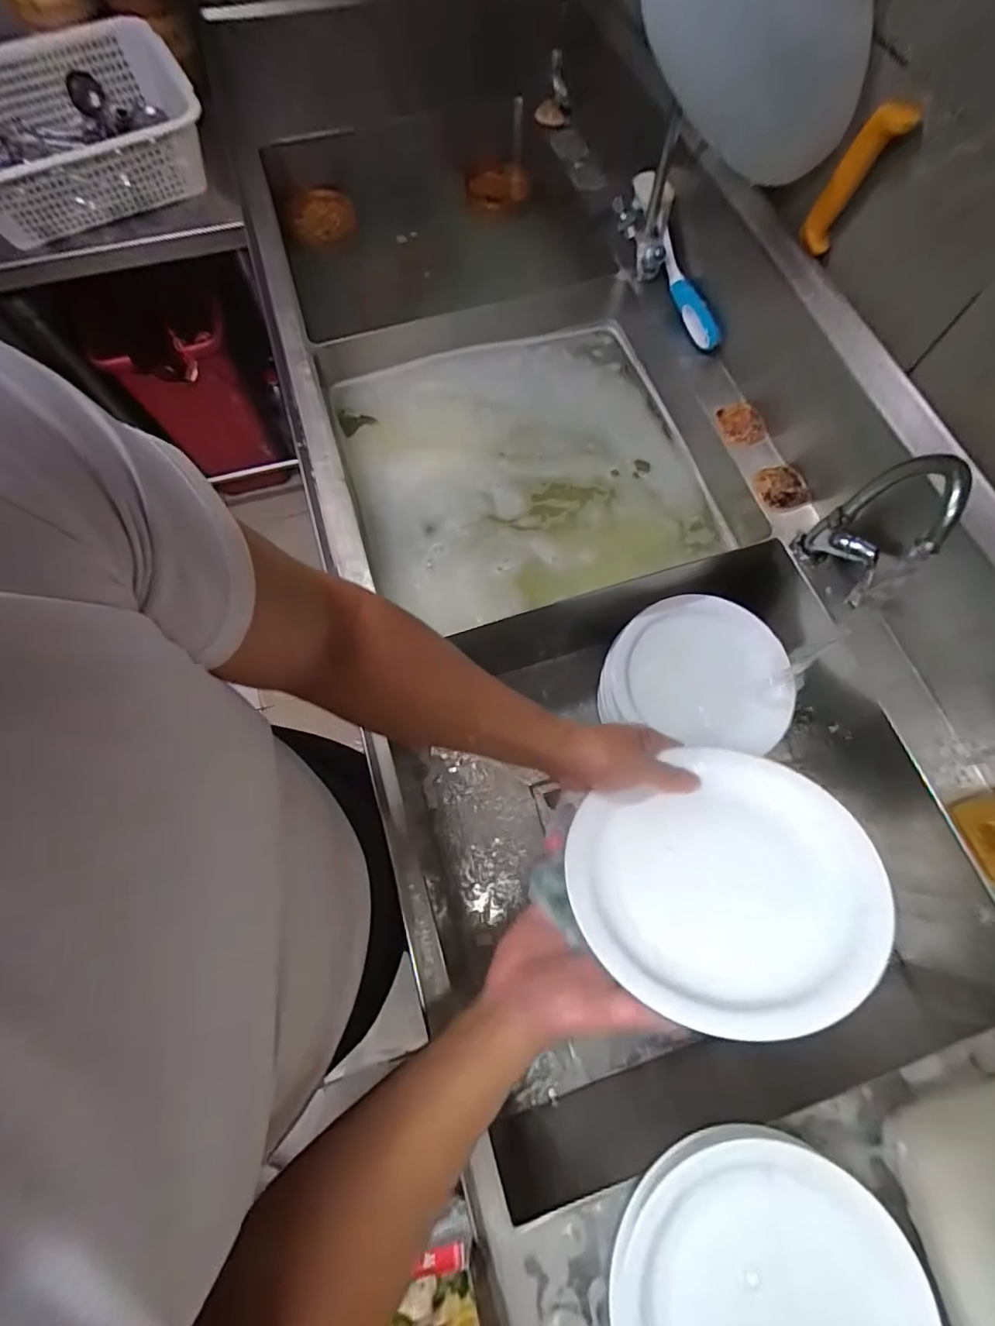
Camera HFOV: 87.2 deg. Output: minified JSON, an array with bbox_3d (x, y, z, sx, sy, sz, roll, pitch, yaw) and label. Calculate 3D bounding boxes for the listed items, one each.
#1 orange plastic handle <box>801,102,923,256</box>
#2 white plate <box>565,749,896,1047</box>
[{"bbox_3d":[0.364,-0.493,0.536,0.049,0.125,0.021,27,73,9],"label":"orange plastic handle"},{"bbox_3d":[0.177,0.173,0.417,0.222,0.031,0.207,-10,39,9],"label":"white plate"}]

